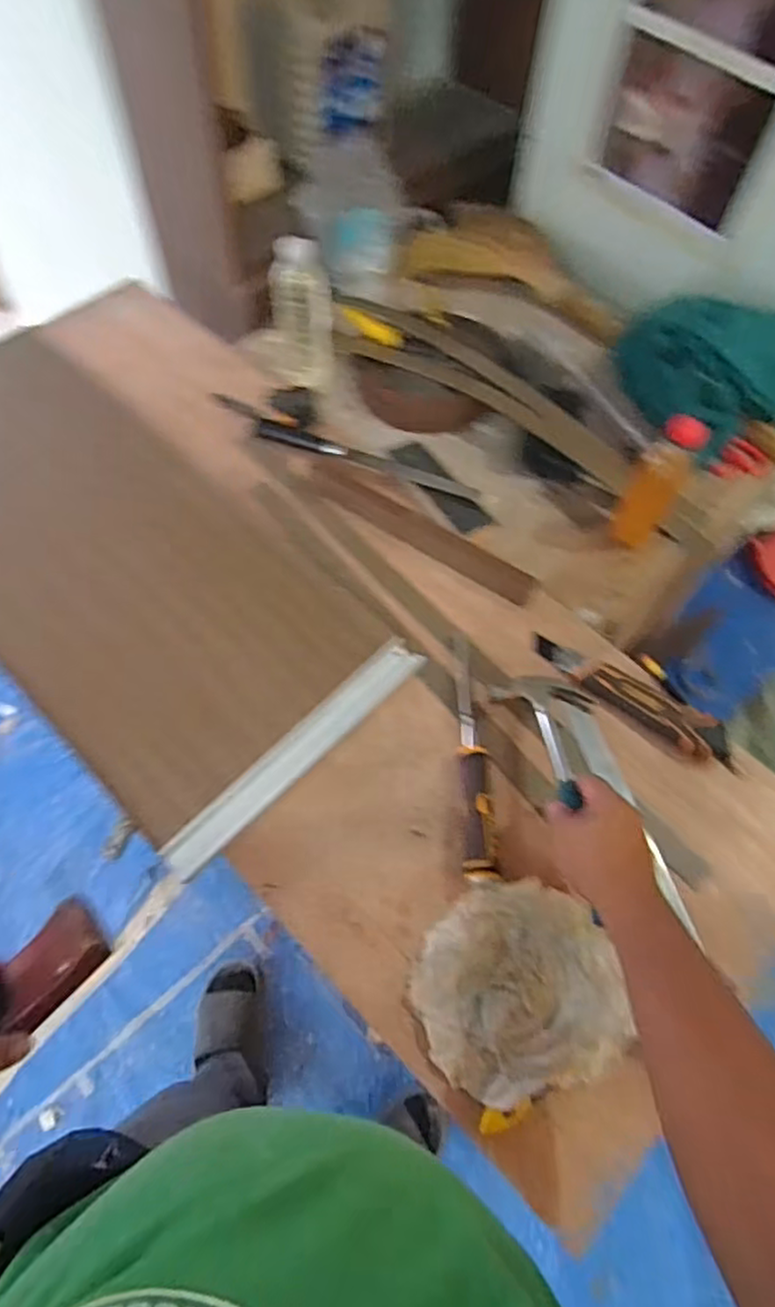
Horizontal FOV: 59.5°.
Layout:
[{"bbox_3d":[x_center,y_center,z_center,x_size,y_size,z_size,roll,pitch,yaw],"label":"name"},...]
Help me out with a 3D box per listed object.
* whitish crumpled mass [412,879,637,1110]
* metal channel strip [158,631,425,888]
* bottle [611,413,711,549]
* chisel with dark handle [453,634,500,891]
[{"bbox_3d":[0.109,0.282,0.581,0.164,0.023,0.160,1,62,-2],"label":"whitish crumpled mass"},{"bbox_3d":[-0.086,0.094,0.676,0.042,0.007,0.316,41,68,18],"label":"metal channel strip"},{"bbox_3d":[0.309,-0.198,0.777,0.054,0.175,0.043,32,65,14],"label":"bottle"},{"bbox_3d":[0.087,0.095,0.677,0.029,0.027,0.253,2,62,-2],"label":"chisel with dark handle"}]

